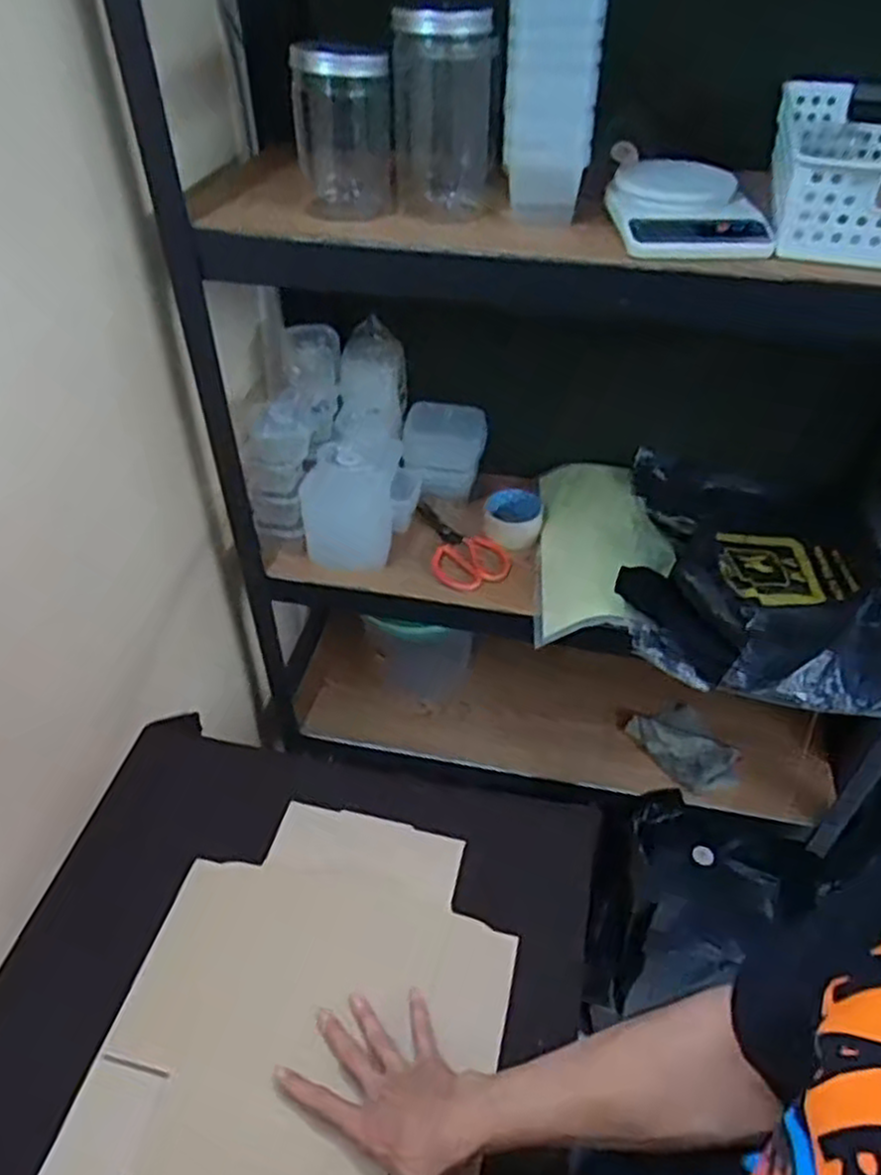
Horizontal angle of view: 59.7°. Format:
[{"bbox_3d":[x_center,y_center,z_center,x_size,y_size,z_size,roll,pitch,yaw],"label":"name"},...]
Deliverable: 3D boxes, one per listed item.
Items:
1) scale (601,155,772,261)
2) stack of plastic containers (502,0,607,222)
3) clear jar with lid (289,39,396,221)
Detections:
[{"bbox_3d":[0.225,-0.353,0.705,0.124,0.040,0.160,0,43,-2],"label":"scale"},{"bbox_3d":[0.098,-0.445,0.680,0.088,0.214,0.079,6,43,5],"label":"stack of plastic containers"},{"bbox_3d":[-0.091,-0.431,0.735,0.093,0.147,0.076,-4,43,-6],"label":"clear jar with lid"}]

